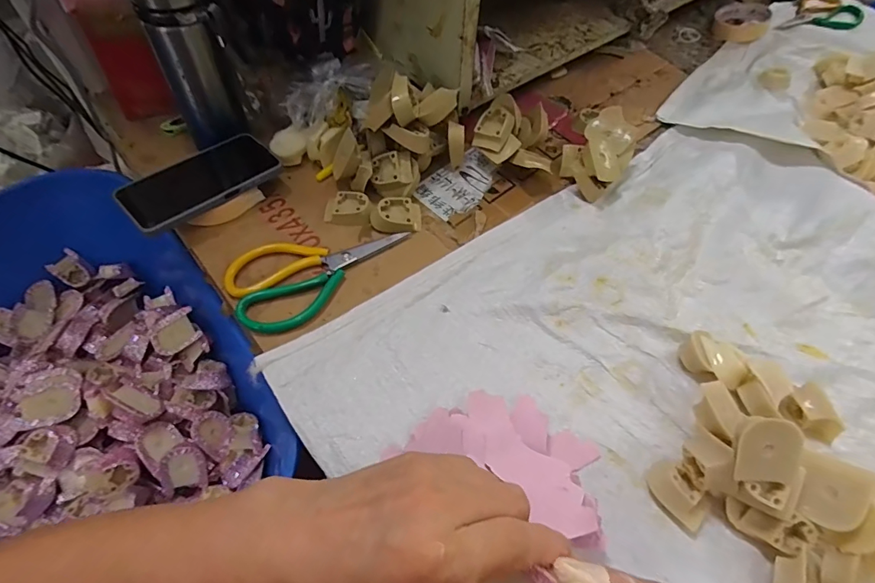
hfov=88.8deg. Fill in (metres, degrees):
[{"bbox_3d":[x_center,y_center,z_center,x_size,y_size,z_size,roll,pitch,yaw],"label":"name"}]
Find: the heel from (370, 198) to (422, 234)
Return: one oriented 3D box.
[{"bbox_3d":[-0.048,-0.087,0.511,0.057,0.021,0.042,-7,58,-6],"label":"heel"}]

